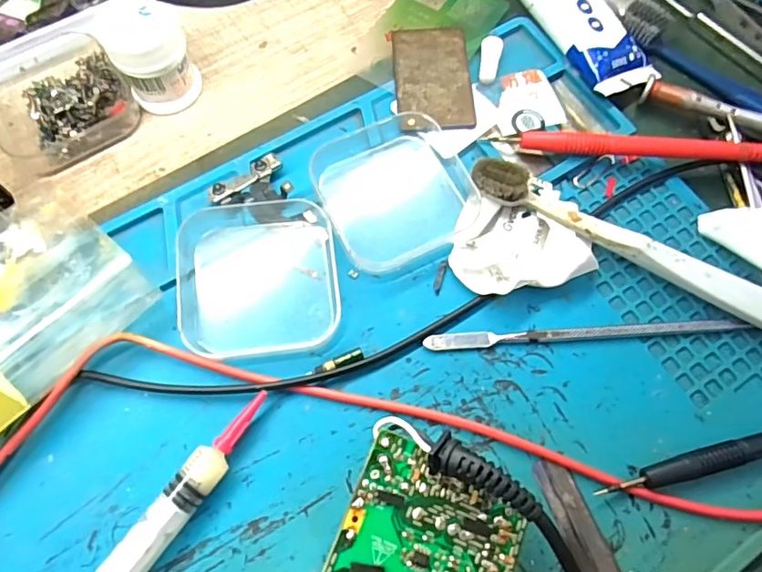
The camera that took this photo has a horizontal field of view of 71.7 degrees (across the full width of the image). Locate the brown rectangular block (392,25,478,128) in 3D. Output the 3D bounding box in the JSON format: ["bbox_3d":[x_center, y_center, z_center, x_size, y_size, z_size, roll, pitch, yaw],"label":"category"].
[{"bbox_3d":[0.026,-0.102,0.259,0.037,0.006,0.061,-3,70,-2],"label":"brown rectangular block"}]

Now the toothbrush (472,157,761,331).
[{"bbox_3d":[0.121,-0.008,0.220,0.180,0.017,0.016,29,72,9],"label":"toothbrush"}]

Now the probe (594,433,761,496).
[{"bbox_3d":[0.147,0.059,0.199,0.134,0.009,0.008,-13,70,-6],"label":"probe"}]

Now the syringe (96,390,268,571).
[{"bbox_3d":[-0.080,0.086,0.183,0.020,0.015,0.113,29,72,9],"label":"syringe"}]

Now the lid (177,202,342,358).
[{"bbox_3d":[-0.052,-0.005,0.222,0.064,0.009,0.068,-8,70,-4],"label":"lid"}]

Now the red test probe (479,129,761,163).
[{"bbox_3d":[0.115,-0.064,0.241,0.124,0.016,0.011,4,69,1],"label":"red test probe"}]

